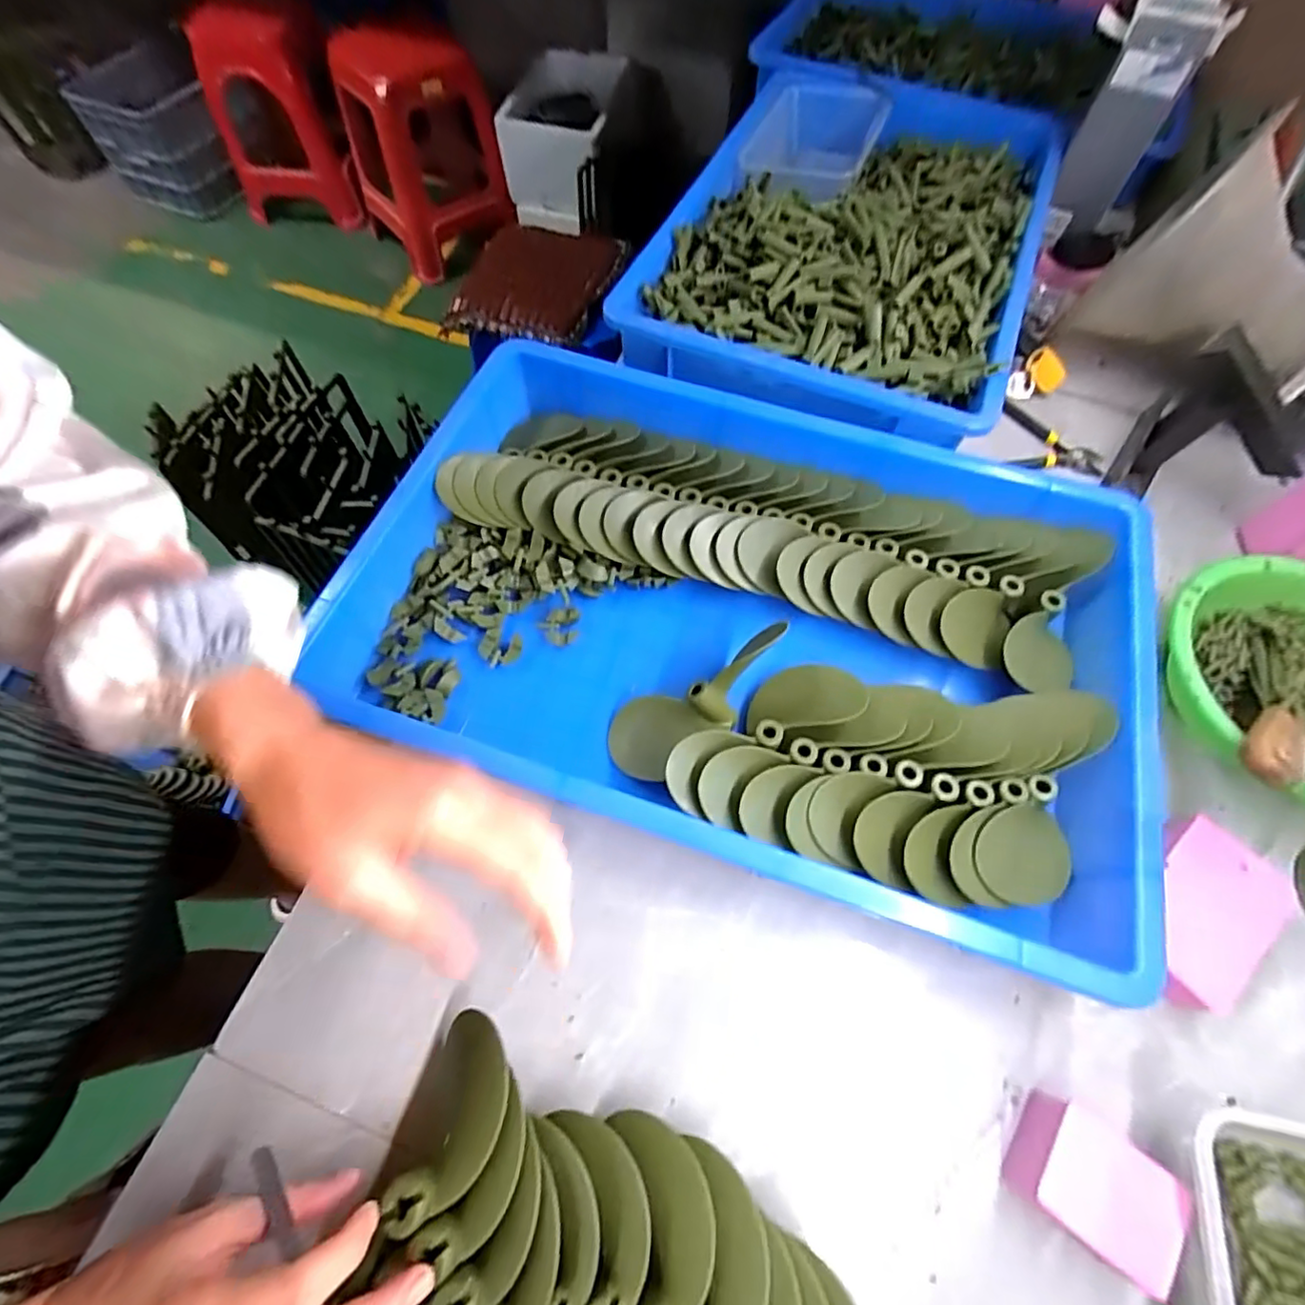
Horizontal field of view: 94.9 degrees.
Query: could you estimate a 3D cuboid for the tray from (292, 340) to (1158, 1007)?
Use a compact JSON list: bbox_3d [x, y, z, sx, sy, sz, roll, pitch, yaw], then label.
[{"bbox_3d":[0.064,-0.035,0.462,0.544,0.079,0.364,19,66,7],"label":"tray"}]

